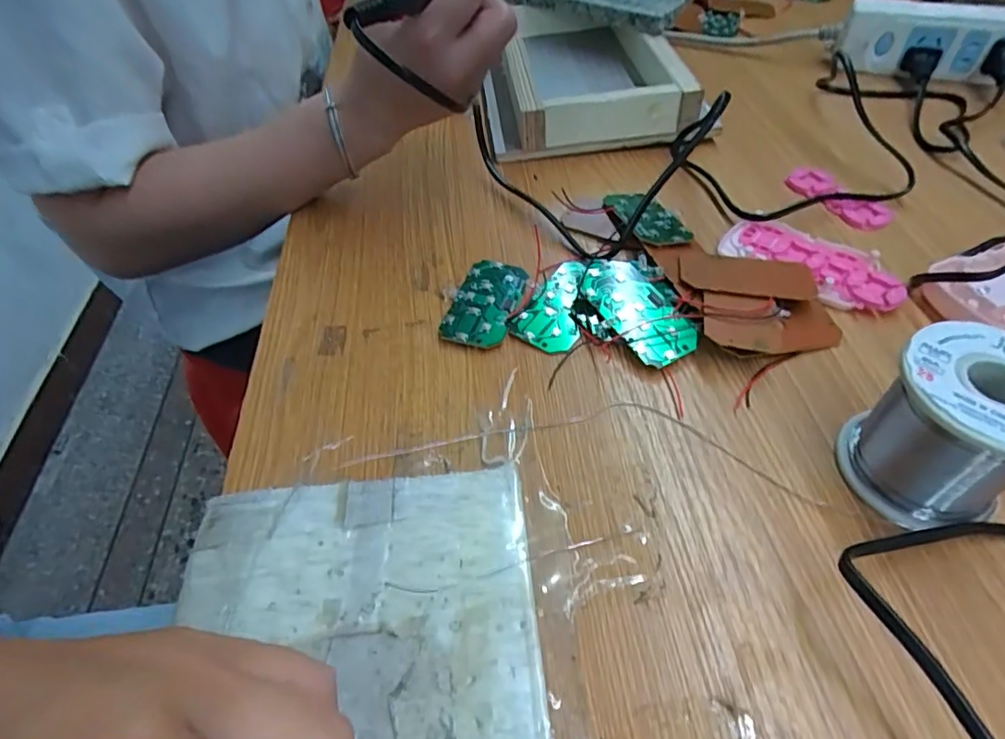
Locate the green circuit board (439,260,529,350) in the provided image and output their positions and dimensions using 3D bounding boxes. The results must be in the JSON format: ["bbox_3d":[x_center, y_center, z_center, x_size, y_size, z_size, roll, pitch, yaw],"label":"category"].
[{"bbox_3d":[-0.010,-0.041,0.335,0.039,0.006,0.071,11,51,13],"label":"green circuit board"}]

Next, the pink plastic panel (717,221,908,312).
[{"bbox_3d":[0.188,-0.066,0.341,0.104,0.006,0.053,32,59,27],"label":"pink plastic panel"}]

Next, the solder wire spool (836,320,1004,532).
[{"bbox_3d":[0.183,0.025,0.227,0.063,0.062,0.058,-29,54,-19],"label":"solder wire spool"}]

